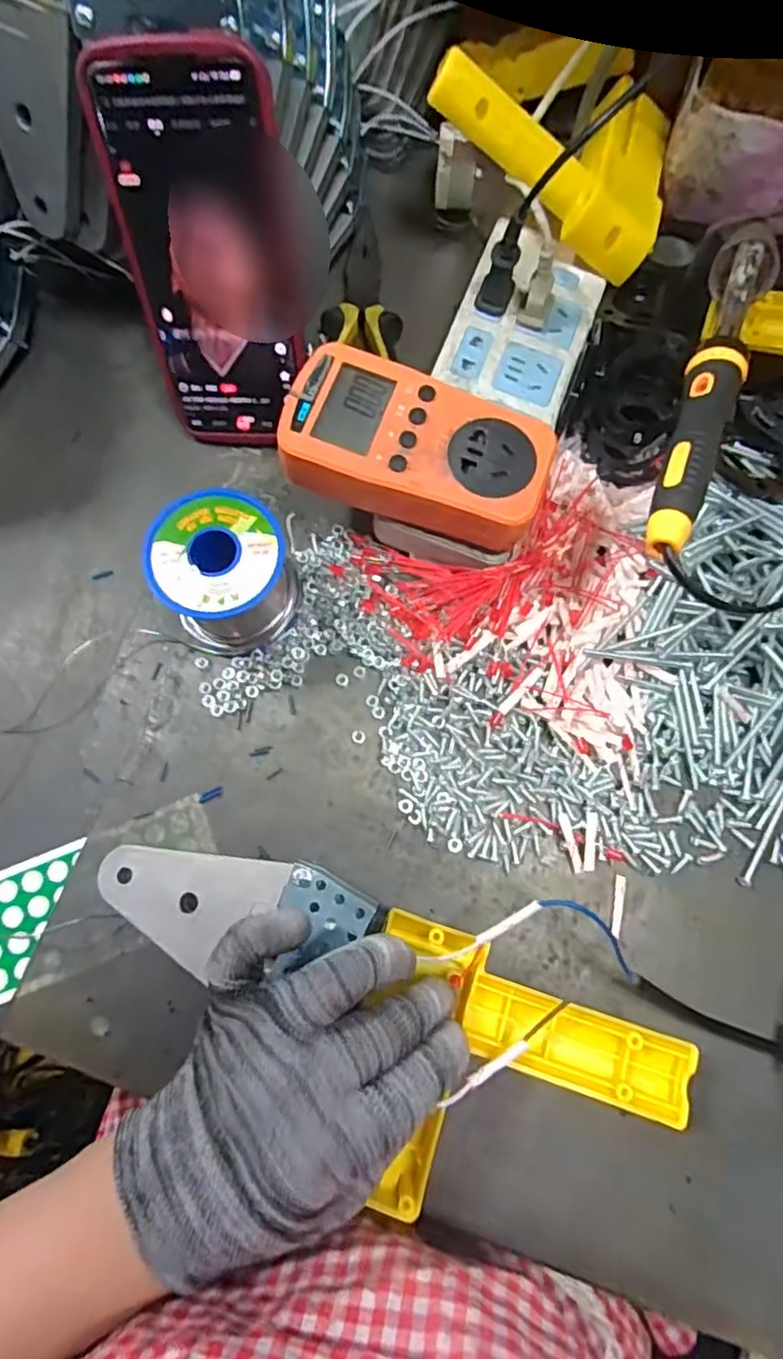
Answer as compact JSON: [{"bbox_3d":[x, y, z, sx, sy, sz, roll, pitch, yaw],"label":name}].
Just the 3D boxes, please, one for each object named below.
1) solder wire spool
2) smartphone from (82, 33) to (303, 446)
[{"bbox_3d":[-0.084,-0.053,0.332,0.063,0.062,0.065,0,76,1],"label":"solder wire spool"},{"bbox_3d":[-0.091,-0.203,0.325,0.079,0.170,0.018,5,49,2],"label":"smartphone"}]

